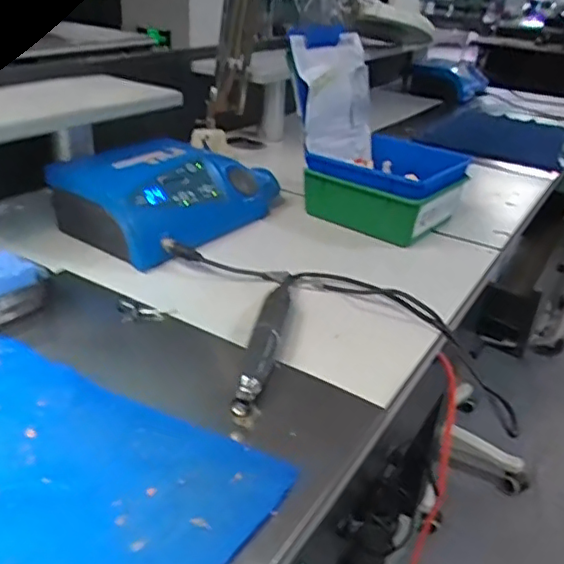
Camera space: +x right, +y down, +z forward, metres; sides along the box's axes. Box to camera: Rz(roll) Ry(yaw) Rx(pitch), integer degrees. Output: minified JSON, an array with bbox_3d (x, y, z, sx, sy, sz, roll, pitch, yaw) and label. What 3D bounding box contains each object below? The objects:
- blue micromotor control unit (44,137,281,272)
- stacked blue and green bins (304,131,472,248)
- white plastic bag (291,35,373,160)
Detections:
[{"bbox_3d":[-0.139,-0.111,0.715,0.189,0.081,0.255,15,30,20],"label":"blue micromotor control unit"},{"bbox_3d":[0.149,-0.135,0.813,0.174,0.084,0.175,23,34,31],"label":"stacked blue and green bins"},{"bbox_3d":[0.076,-0.246,0.781,0.040,0.165,0.149,6,18,36],"label":"white plastic bag"}]

